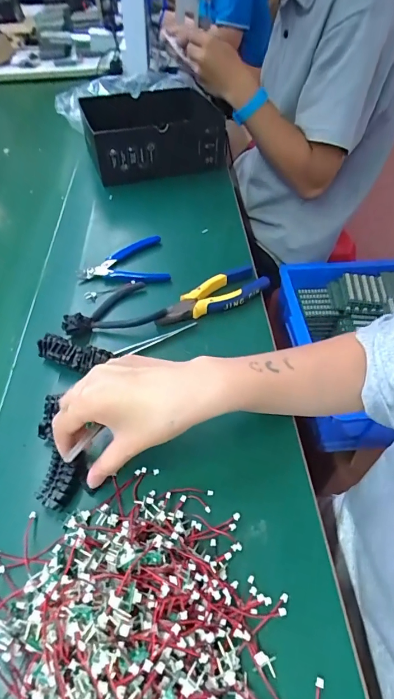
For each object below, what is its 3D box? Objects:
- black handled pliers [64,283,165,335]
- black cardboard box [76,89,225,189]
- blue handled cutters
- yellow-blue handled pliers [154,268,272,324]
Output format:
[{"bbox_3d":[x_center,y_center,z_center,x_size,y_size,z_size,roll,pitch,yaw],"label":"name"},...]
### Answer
[{"bbox_3d":[-0.105,-0.057,0.460,0.116,0.024,0.077,-14,51,-11],"label":"black handled pliers"},{"bbox_3d":[-0.085,-0.425,0.720,0.235,0.081,0.208,-16,51,-12],"label":"black cardboard box"},{"bbox_3d":[-0.105,-0.125,0.528,0.122,0.011,0.097,-7,50,-5],"label":"blue handled cutters"},{"bbox_3d":[0.022,-0.068,0.475,0.156,0.016,0.049,-27,54,-20],"label":"yellow-blue handled pliers"}]

